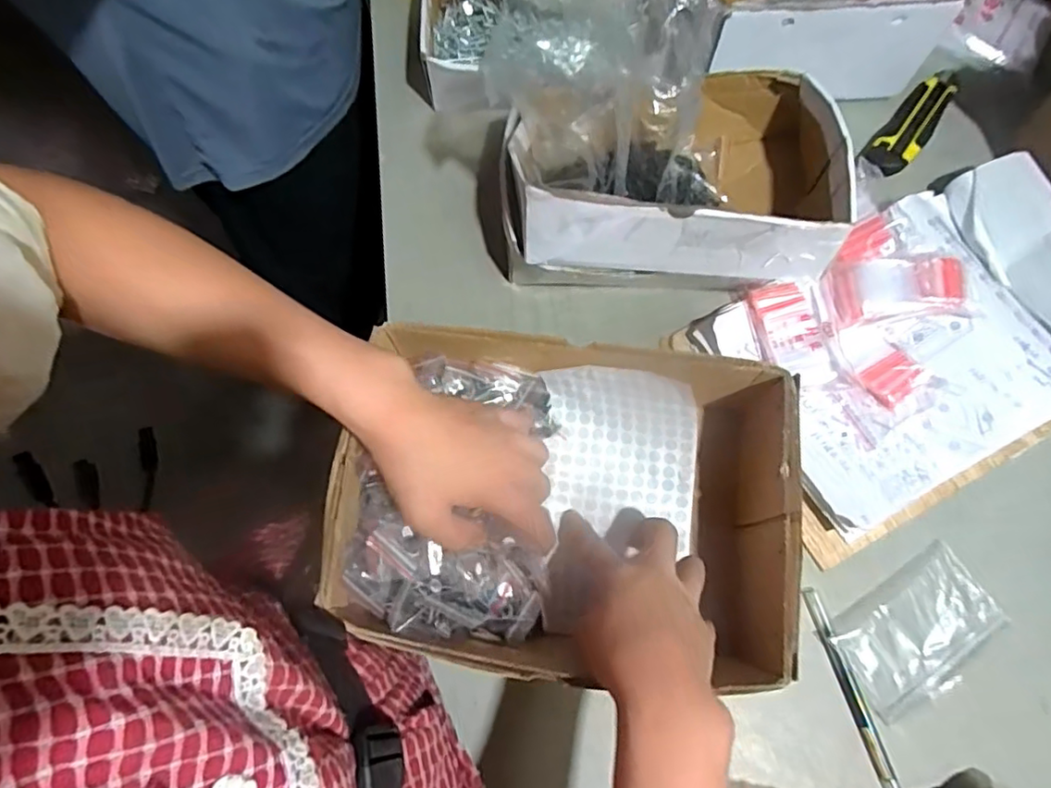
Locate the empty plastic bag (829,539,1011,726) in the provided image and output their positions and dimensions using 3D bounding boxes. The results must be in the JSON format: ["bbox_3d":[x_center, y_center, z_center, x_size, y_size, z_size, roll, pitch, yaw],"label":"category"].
[{"bbox_3d":[0.295,0.179,0.447,0.125,0.012,0.078,-31,81,-11],"label":"empty plastic bag"}]

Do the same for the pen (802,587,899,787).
[{"bbox_3d":[0.237,0.214,0.431,0.013,0.008,0.142,-16,71,-4],"label":"pen"}]

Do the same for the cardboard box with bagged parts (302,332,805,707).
[{"bbox_3d":[0.027,0.081,0.430,0.299,0.095,0.214,6,71,3],"label":"cardboard box with bagged parts"}]

